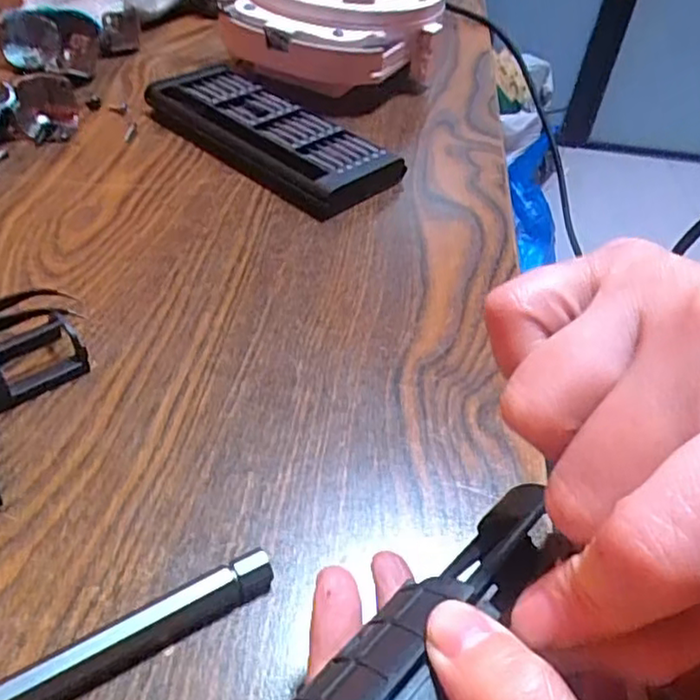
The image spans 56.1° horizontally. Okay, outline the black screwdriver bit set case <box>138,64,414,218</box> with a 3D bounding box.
[{"bbox_3d":[-0.046,-0.128,0.390,0.156,0.024,0.066,35,49,26],"label":"black screwdriver bit set case"}]

